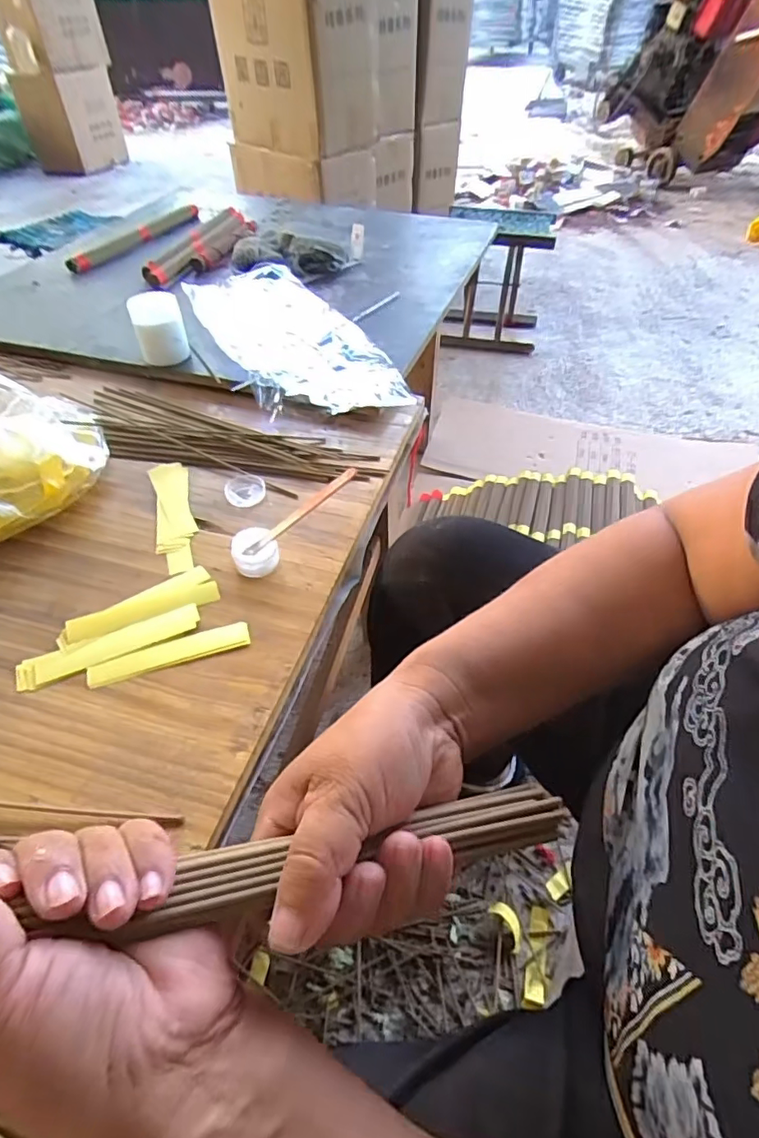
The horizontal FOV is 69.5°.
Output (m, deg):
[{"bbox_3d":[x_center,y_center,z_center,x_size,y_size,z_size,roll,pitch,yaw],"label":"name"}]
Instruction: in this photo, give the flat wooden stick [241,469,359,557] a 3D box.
[{"bbox_3d":[-0.064,-0.045,0.444,0.112,0.009,0.009,-36,52,10],"label":"flat wooden stick"}]

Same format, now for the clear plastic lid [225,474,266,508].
[{"bbox_3d":[-0.128,-0.076,0.522,0.037,0.004,0.043,-9,50,-6],"label":"clear plastic lid"}]

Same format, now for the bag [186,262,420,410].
[{"bbox_3d":[-0.123,-0.308,0.699,0.172,0.038,0.404,-24,53,-18],"label":"bag"}]

